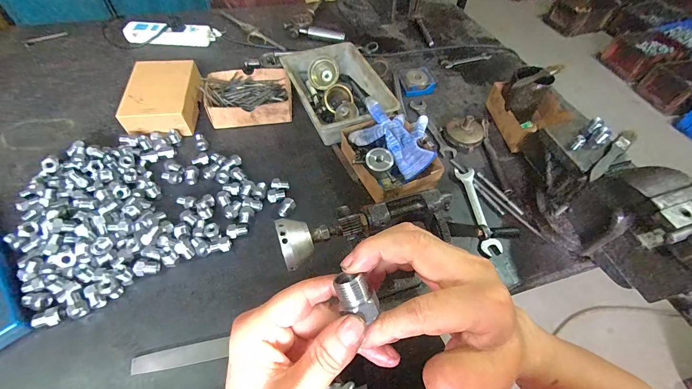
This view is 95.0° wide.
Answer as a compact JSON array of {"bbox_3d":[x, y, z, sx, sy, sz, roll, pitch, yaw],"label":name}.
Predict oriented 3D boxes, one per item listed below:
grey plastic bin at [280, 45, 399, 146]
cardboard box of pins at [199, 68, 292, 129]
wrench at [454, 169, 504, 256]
[{"bbox_3d":[-0.023,-0.219,0.680,0.169,0.078,0.249,-18,57,-16],"label":"grey plastic bin"},{"bbox_3d":[-0.204,-0.205,0.672,0.170,0.051,0.146,-5,54,-7],"label":"cardboard box of pins"},{"bbox_3d":[0.229,0.024,0.553,0.033,0.012,0.173,-2,54,-6],"label":"wrench"}]

